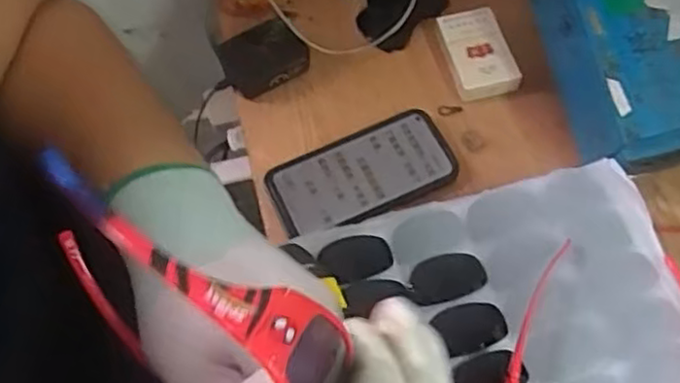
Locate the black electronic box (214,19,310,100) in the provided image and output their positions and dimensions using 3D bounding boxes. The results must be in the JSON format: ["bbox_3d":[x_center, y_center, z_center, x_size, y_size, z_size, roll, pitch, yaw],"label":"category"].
[{"bbox_3d":[-0.075,-0.130,0.684,0.082,0.027,0.059,-24,65,-9],"label":"black electronic box"}]

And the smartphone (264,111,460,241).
[{"bbox_3d":[0.020,-0.017,0.625,0.163,0.009,0.079,-22,65,-8],"label":"smartphone"}]

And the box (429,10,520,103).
[{"bbox_3d":[0.131,-0.134,0.676,0.060,0.029,0.089,-15,64,-5],"label":"box"}]

